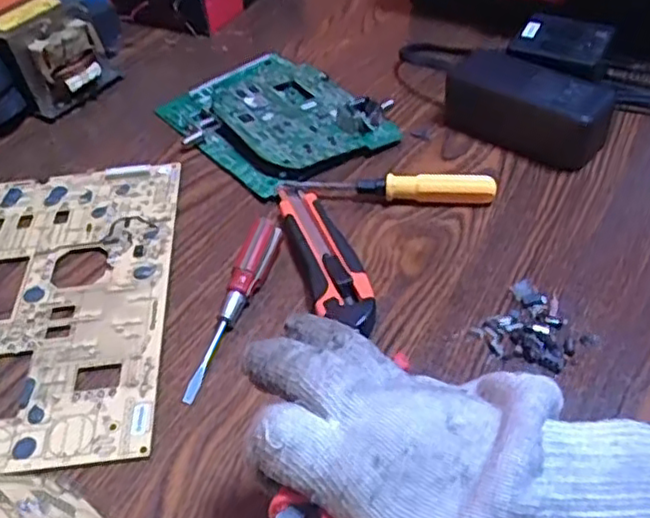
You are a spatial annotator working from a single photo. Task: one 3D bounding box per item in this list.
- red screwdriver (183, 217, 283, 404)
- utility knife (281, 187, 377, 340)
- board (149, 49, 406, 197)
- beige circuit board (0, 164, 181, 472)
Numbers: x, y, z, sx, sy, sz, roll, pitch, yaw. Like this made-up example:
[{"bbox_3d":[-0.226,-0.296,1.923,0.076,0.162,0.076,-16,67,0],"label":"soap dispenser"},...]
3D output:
[{"bbox_3d":[-0.060,0.032,0.452,0.020,0.021,0.136,10,56,15],"label":"red screwdriver"},{"bbox_3d":[-0.002,-0.006,0.485,0.038,0.018,0.154,-15,47,-9],"label":"utility knife"},{"bbox_3d":[-0.048,-0.134,0.618,0.146,0.025,0.205,-31,51,-22],"label":"board"},{"bbox_3d":[-0.196,0.026,0.480,0.165,0.005,0.271,-6,46,0],"label":"beige circuit board"}]

